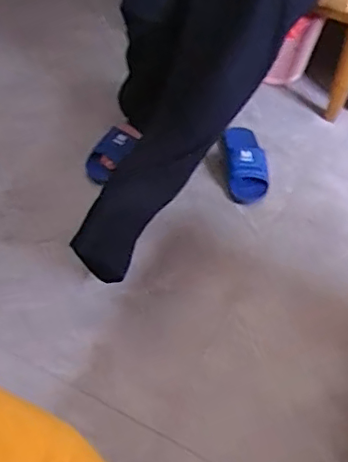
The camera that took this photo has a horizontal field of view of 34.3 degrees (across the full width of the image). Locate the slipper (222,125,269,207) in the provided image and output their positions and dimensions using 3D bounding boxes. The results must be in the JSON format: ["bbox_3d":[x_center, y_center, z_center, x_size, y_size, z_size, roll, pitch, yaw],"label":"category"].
[{"bbox_3d":[0.173,-0.173,1.369,0.090,0.080,0.197,-2,50,-5],"label":"slipper"}]

